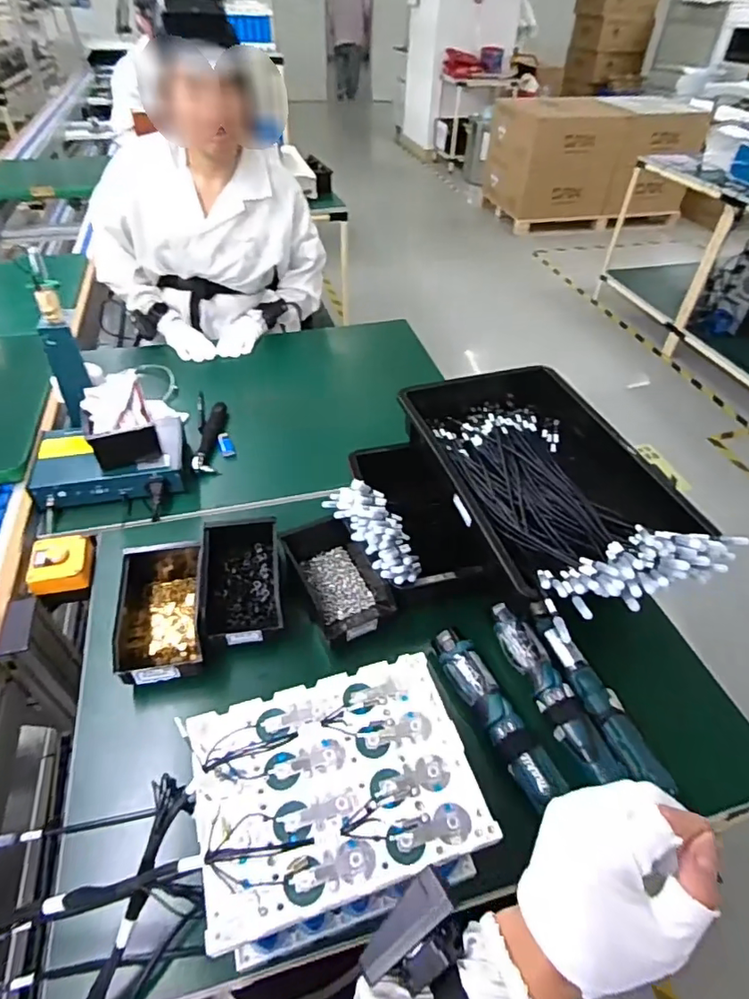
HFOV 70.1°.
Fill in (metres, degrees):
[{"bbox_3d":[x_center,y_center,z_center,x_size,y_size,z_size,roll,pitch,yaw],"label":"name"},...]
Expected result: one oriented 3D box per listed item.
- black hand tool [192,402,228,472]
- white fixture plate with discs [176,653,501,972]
[{"bbox_3d":[-0.312,-0.119,1.021,0.036,0.025,0.198,-1,45,-3],"label":"black hand tool"},{"bbox_3d":[-0.030,0.247,0.463,0.235,0.022,0.196,-13,46,-15],"label":"white fixture plate with discs"}]

